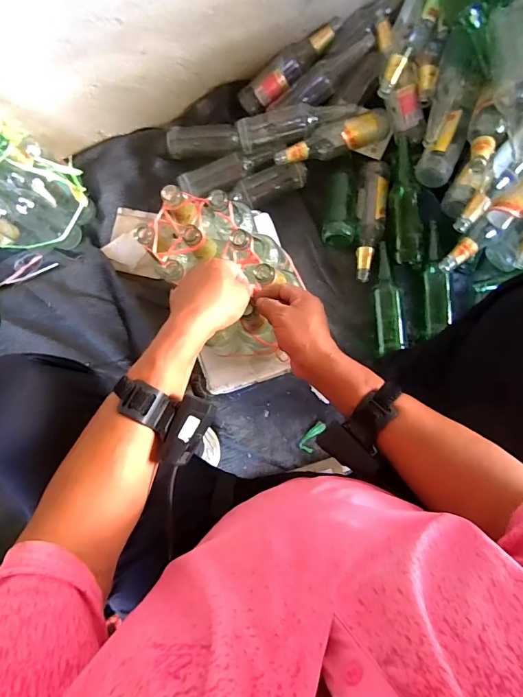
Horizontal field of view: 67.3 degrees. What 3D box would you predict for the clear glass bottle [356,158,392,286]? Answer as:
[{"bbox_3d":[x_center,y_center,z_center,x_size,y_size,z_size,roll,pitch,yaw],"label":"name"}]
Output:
[{"bbox_3d":[0.245,-0.286,0.884,0.062,0.059,0.270,6,84,6],"label":"clear glass bottle"}]

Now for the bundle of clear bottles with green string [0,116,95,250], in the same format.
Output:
[{"bbox_3d":[-0.553,-0.344,0.854,0.228,0.228,0.249,31,87,8],"label":"bundle of clear bottles with green string"}]

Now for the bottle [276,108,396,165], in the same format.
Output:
[{"bbox_3d":[0.158,-0.468,0.872,0.273,0.060,0.076,-22,82,2],"label":"bottle"}]

